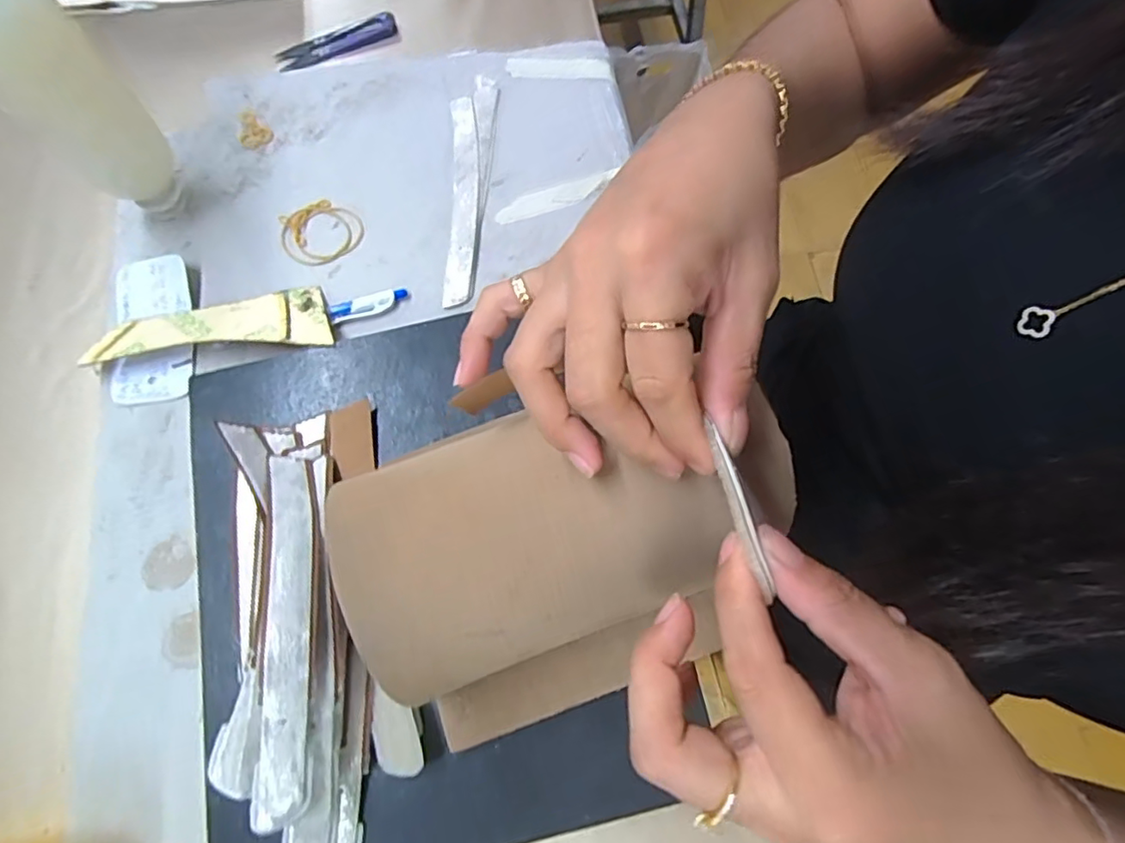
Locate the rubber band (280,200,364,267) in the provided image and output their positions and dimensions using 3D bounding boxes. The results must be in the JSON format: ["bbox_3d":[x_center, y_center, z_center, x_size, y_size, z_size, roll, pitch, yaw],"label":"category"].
[{"bbox_3d":[-0.178,-0.141,0.426,0.057,0.009,0.050,-24,74,-8],"label":"rubber band"}]

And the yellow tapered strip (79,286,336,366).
[{"bbox_3d":[-0.233,-0.068,0.392,0.155,0.007,0.053,-6,52,-1],"label":"yellow tapered strip"}]

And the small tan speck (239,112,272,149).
[{"bbox_3d":[-0.242,-0.229,0.453,0.024,0.004,0.036,-28,74,-9],"label":"small tan speck"}]

